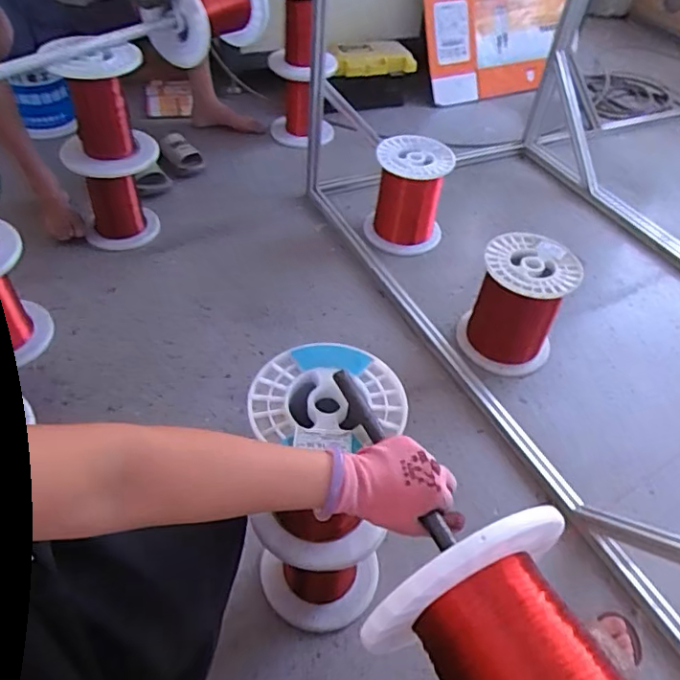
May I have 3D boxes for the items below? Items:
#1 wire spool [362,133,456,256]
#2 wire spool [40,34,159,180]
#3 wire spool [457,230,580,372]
[{"bbox_3d":[0.181,-0.386,1.517,0.206,0.230,0.202,10,47,4],"label":"wire spool"},{"bbox_3d":[-0.544,-0.523,1.290,0.217,0.252,0.206,-12,49,-17],"label":"wire spool"},{"bbox_3d":[0.389,-0.073,1.247,0.187,0.245,0.188,2,47,-3],"label":"wire spool"}]

